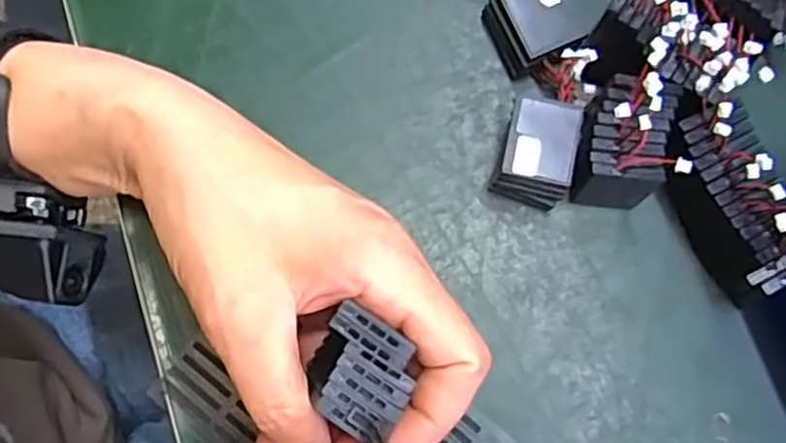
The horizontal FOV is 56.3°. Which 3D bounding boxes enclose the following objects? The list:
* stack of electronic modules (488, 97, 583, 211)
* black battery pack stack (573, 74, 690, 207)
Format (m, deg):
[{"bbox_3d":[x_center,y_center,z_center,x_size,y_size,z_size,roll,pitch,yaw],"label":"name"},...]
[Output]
[{"bbox_3d":[0.054,-0.026,0.275,0.027,0.024,0.035,16,80,3],"label":"stack of electronic modules"},{"bbox_3d":[0.084,-0.028,0.268,0.035,0.036,0.042,12,80,2],"label":"black battery pack stack"}]

